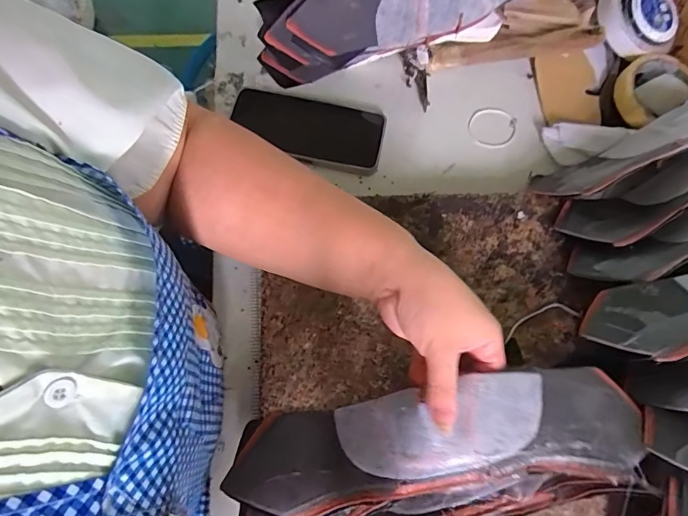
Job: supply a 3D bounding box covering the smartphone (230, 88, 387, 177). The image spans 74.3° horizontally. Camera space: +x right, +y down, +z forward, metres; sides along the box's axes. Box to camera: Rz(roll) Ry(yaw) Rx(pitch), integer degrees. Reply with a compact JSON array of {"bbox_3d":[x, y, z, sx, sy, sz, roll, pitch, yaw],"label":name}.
[{"bbox_3d":[-0.038,-0.137,0.485,0.159,0.015,0.077,14,70,3],"label":"smartphone"}]

